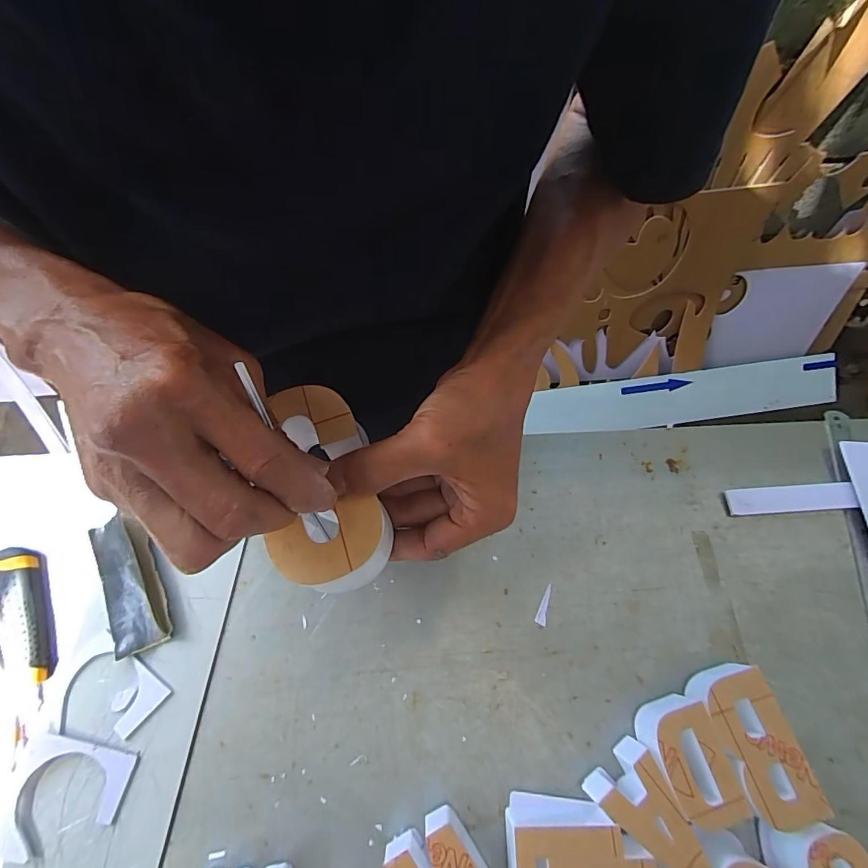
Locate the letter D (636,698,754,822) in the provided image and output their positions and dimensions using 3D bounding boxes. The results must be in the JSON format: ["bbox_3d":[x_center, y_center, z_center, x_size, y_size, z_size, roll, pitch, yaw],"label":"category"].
[{"bbox_3d":[0.211,0.279,0.384,0.059,0.045,0.080,-14,68,-7],"label":"letter D"}]

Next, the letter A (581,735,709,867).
[{"bbox_3d":[0.179,0.310,0.369,0.059,0.045,0.084,-39,74,-16],"label":"letter A"}]

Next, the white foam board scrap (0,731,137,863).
[{"bbox_3d":[-0.309,0.305,0.371,0.089,0.006,0.084,12,67,3],"label":"white foam board scrap"}]

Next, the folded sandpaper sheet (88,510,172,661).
[{"bbox_3d":[-0.297,0.142,0.434,0.054,0.017,0.133,-24,70,-11],"label":"folded sandpaper sheet"}]

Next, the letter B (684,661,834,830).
[{"bbox_3d":[0.268,0.265,0.390,0.058,0.047,0.115,-15,70,-7],"label":"letter B"}]

